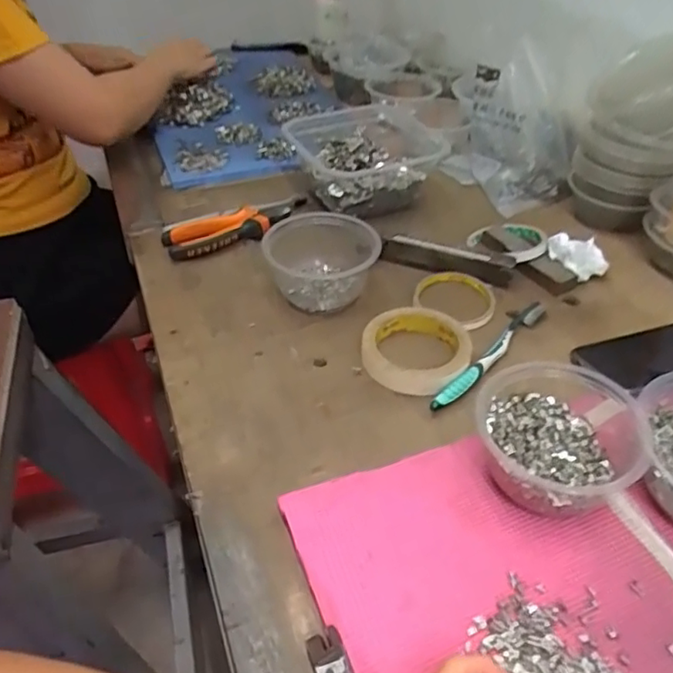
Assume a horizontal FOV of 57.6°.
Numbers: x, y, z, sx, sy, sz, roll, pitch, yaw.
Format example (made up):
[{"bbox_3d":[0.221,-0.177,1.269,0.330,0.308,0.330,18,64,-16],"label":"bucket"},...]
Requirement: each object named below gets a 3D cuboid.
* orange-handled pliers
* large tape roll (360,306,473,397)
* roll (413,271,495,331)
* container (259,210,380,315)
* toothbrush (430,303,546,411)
[{"bbox_3d":[-0.111,-0.131,0.717,0.179,0.028,0.062,-19,45,-21],"label":"orange-handled pliers"},{"bbox_3d":[0.074,0.009,0.564,0.095,0.017,0.099,0,41,0],"label":"large tape roll"},{"bbox_3d":[0.127,-0.041,0.635,0.078,0.012,0.083,0,41,0],"label":"roll"},{"bbox_3d":[-0.015,-0.079,0.633,0.115,0.061,0.096,-5,41,-5],"label":"container"},{"bbox_3d":[0.143,0.016,0.564,0.016,0.013,0.177,29,49,30],"label":"toothbrush"}]

